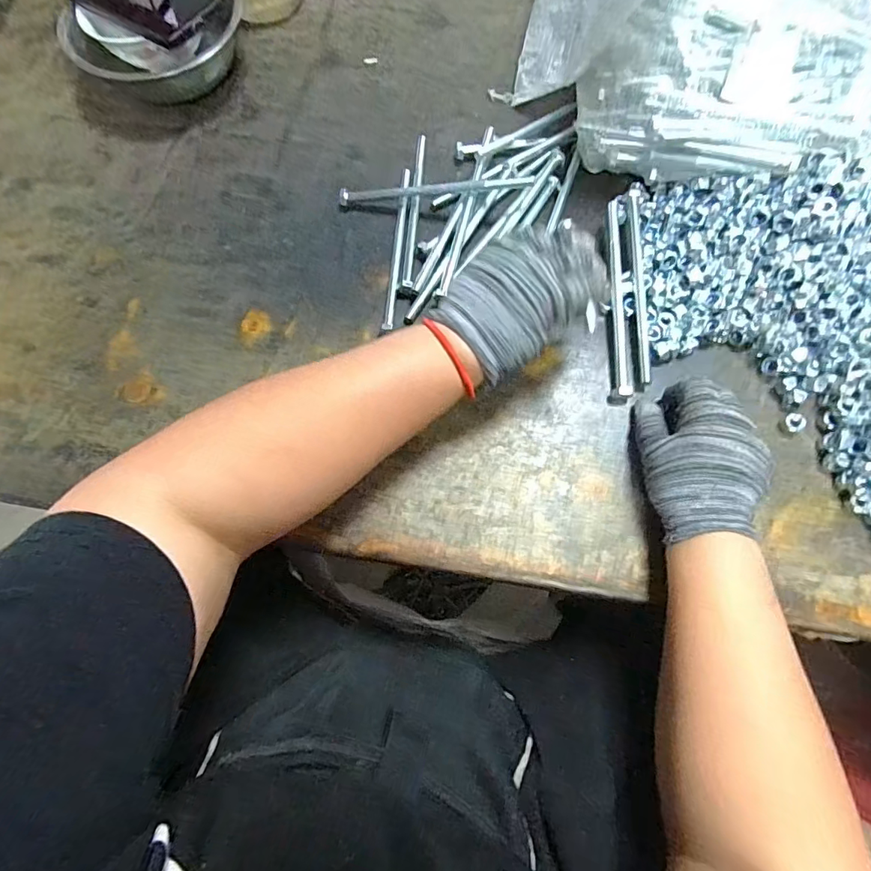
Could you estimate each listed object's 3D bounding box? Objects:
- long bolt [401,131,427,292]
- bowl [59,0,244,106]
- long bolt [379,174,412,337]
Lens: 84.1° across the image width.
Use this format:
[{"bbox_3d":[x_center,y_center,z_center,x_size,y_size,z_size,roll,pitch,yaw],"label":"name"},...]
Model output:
[{"bbox_3d":[-0.021,-0.223,0.476,0.009,0.011,0.185,3,73,3],"label":"long bolt"},{"bbox_3d":[-0.297,-0.436,0.528,0.166,0.074,0.166,-1,72,2],"label":"bowl"},{"bbox_3d":[-0.037,-0.183,0.467,0.011,0.006,0.189,4,73,3],"label":"long bolt"}]

